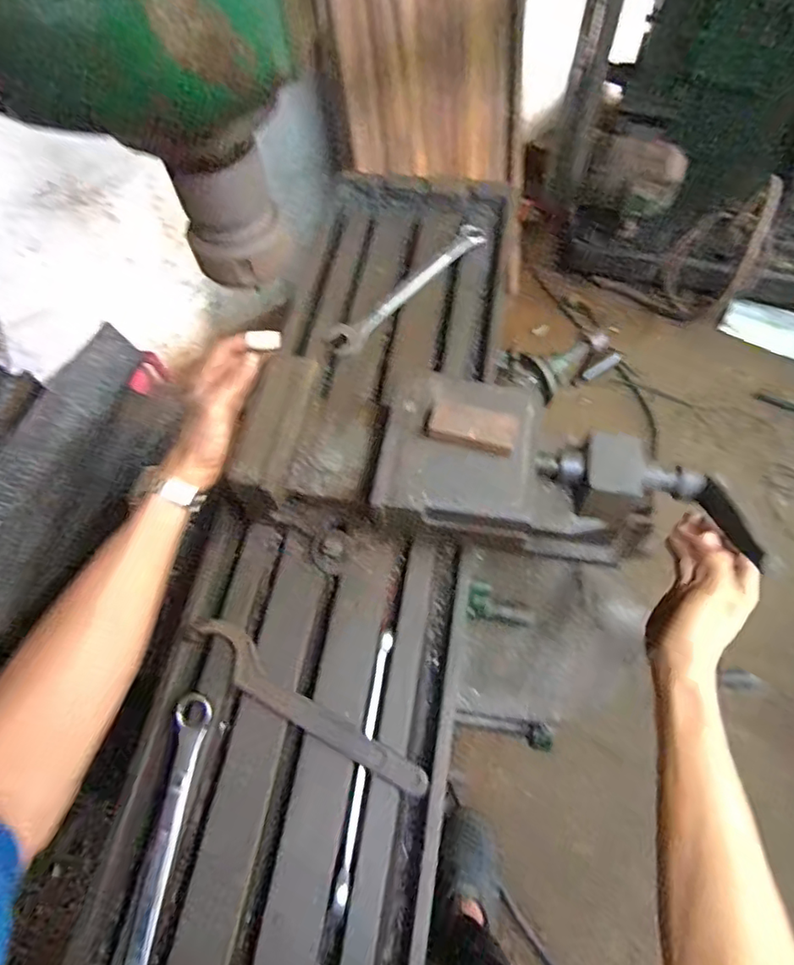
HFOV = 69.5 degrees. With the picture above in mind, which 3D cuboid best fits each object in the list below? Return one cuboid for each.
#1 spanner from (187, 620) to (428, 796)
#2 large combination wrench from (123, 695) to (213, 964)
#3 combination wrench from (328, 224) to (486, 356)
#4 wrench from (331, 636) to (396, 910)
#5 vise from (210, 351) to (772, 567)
[{"bbox_3d":[-0.084,0.195,0.507,0.248,0.012,0.037,28,67,16],"label":"spanner"},{"bbox_3d":[-0.184,0.302,0.450,0.039,0.012,0.249,5,63,5],"label":"large combination wrench"},{"bbox_3d":[0.015,-0.251,0.732,0.040,0.013,0.265,39,71,20],"label":"combination wrench"},{"bbox_3d":[-0.026,0.233,0.484,0.012,0.013,0.210,7,63,7],"label":"wrench"},{"bbox_3d":[0.064,-0.008,0.525,0.401,0.107,0.152,12,64,8],"label":"vise"}]

